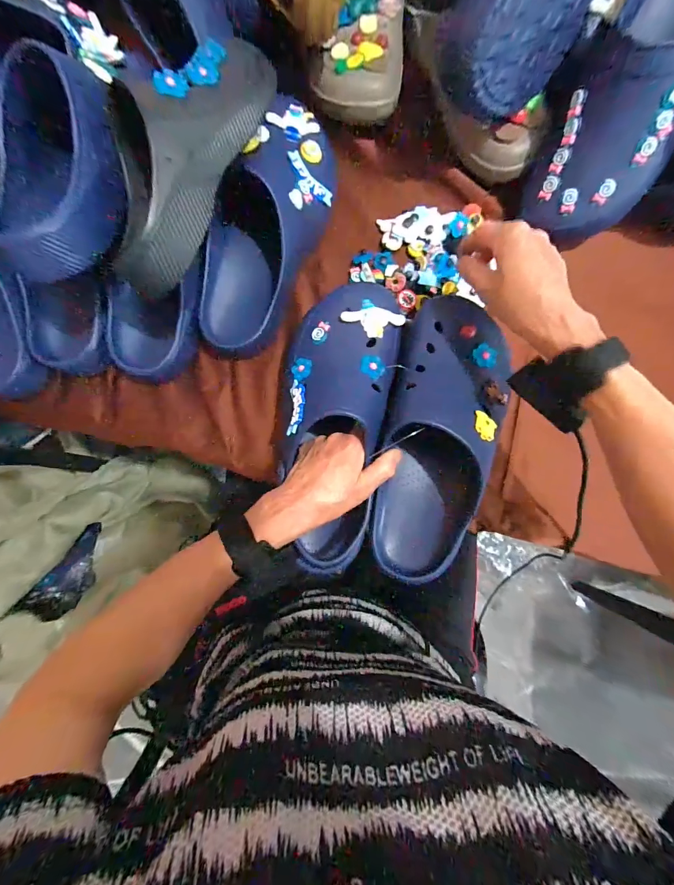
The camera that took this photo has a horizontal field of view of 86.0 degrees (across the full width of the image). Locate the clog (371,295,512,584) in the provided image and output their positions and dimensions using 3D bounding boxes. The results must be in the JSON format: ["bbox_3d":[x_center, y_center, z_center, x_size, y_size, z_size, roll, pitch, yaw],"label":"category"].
[{"bbox_3d":[0.100,-0.008,0.360,0.108,0.082,0.286,14,83,3],"label":"clog"}]

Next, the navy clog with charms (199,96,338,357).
[{"bbox_3d":[-0.078,-0.243,0.413,0.108,0.087,0.288,24,84,4],"label":"navy clog with charms"}]

